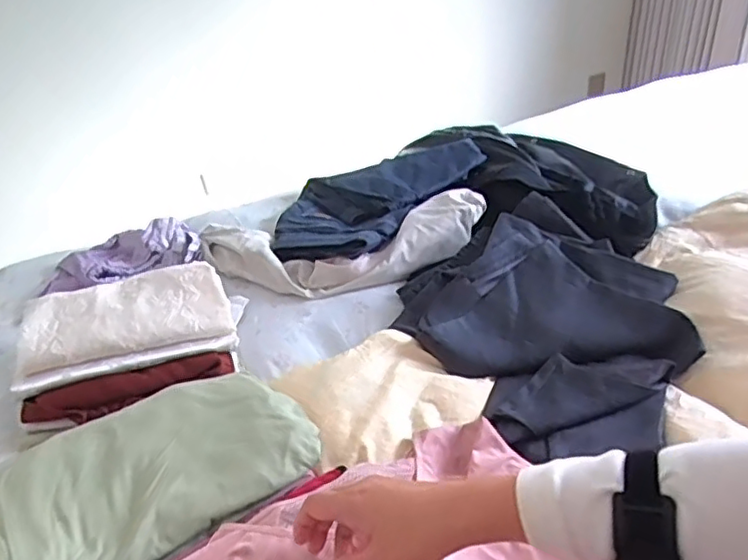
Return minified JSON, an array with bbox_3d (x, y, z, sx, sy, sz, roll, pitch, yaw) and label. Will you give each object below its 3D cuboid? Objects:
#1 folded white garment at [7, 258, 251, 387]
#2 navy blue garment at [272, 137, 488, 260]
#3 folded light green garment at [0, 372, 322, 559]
[{"bbox_3d":[-0.313,0.052,0.809,0.257,0.068,0.143,-16,34,-16],"label":"folded white garment"},{"bbox_3d":[-0.004,-0.153,1.136,0.264,0.055,0.458,20,41,33],"label":"navy blue garment"},{"bbox_3d":[-0.213,0.180,0.628,0.291,0.036,0.187,-24,37,-26],"label":"folded light green garment"}]

